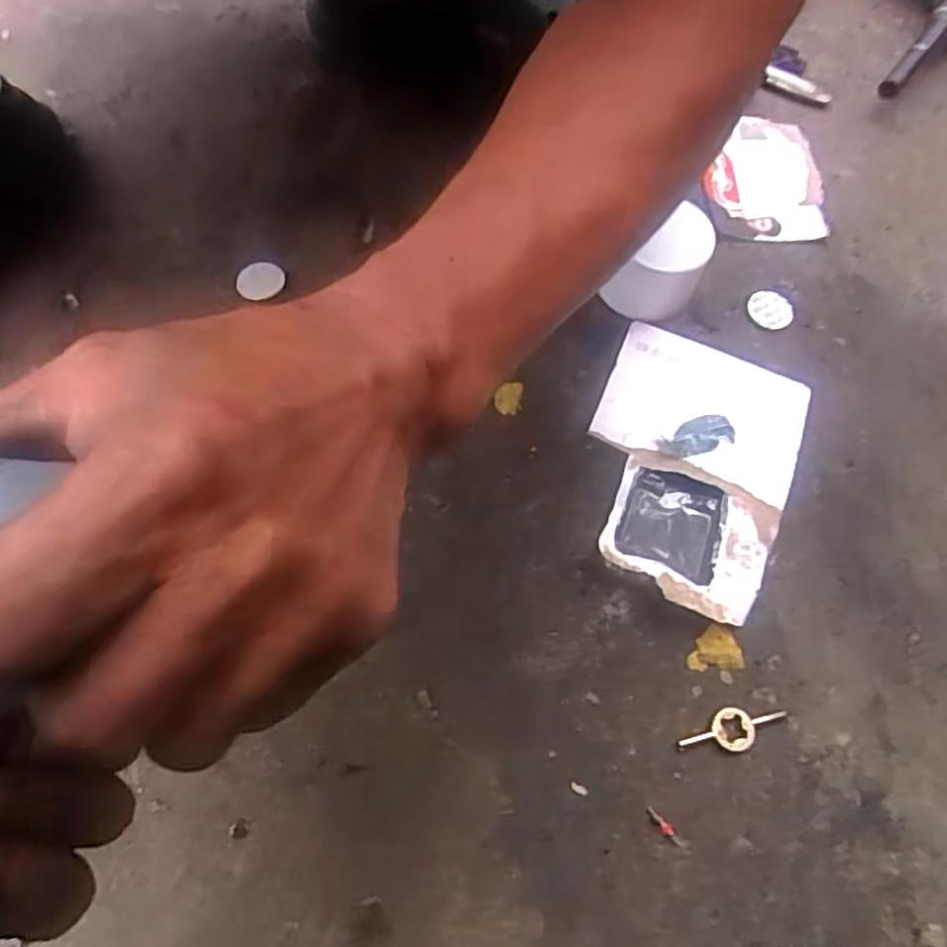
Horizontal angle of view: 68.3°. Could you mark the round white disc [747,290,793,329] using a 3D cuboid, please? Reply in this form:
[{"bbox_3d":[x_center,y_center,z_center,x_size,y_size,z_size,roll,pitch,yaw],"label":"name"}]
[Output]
[{"bbox_3d":[0.182,-0.101,0.427,0.027,0.007,0.024,31,67,10],"label":"round white disc"}]

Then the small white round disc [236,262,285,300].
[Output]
[{"bbox_3d":[-0.125,-0.113,0.412,0.026,0.006,0.027,2,65,-4],"label":"small white round disc"}]

